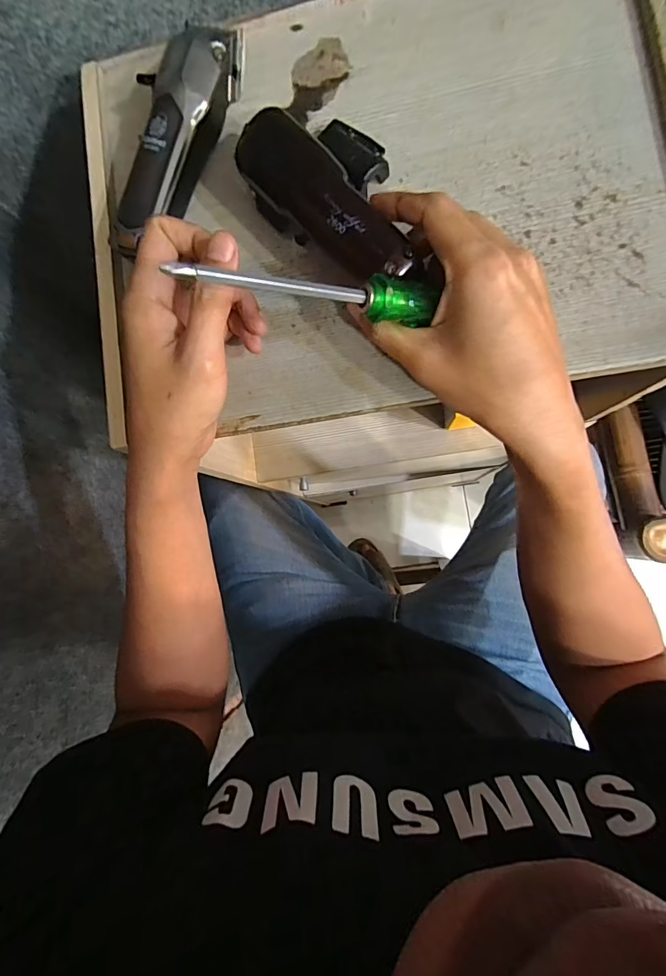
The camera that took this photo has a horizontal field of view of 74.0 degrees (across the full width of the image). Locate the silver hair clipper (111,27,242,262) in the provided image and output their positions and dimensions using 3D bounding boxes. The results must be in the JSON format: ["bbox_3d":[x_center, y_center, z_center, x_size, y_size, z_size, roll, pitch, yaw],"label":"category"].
[{"bbox_3d":[-0.105,-0.242,0.303,0.043,0.048,0.152,18,87,9],"label":"silver hair clipper"}]

